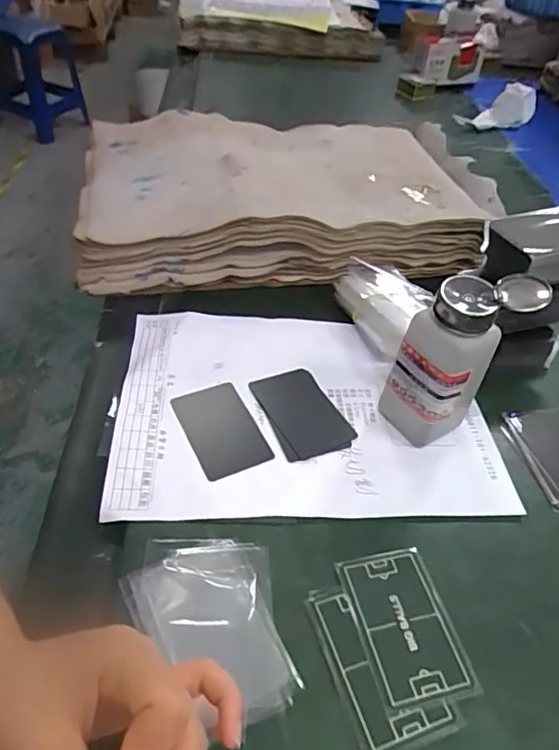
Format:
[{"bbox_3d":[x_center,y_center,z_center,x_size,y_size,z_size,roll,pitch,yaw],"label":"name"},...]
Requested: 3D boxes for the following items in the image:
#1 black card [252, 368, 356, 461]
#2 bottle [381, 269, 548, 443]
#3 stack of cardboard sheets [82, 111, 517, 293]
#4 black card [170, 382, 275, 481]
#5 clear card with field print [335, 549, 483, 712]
[{"bbox_3d":[0.019,0.029,0.436,0.060,0.004,0.089,-13,49,-20],"label":"black card"},{"bbox_3d":[0.125,-0.012,0.394,0.070,0.137,0.057,-12,49,-19],"label":"bottle"},{"bbox_3d":[0.013,-0.211,0.626,0.452,0.092,0.292,-1,46,-9],"label":"stack of cardboard sheets"},{"bbox_3d":[-0.046,0.042,0.420,0.053,0.004,0.085,-20,52,-20],"label":"black card"},{"bbox_3d":[0.075,0.149,0.320,0.054,0.004,0.087,-7,47,-14],"label":"clear card with field print"}]

